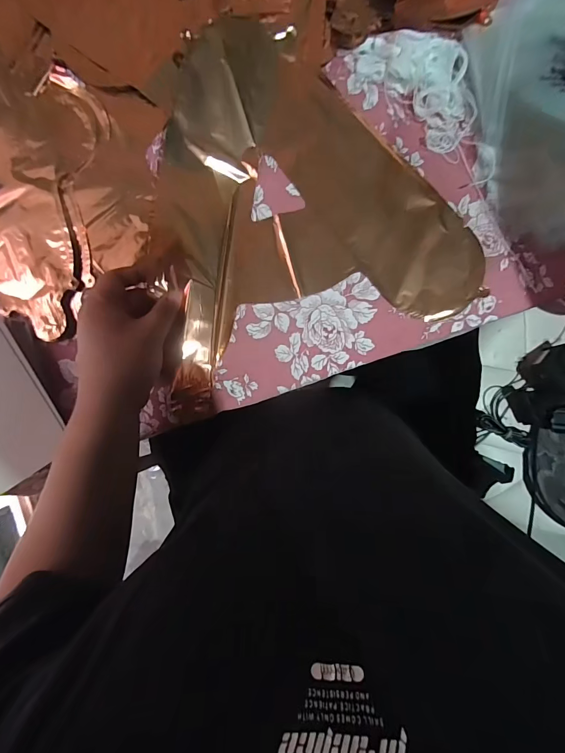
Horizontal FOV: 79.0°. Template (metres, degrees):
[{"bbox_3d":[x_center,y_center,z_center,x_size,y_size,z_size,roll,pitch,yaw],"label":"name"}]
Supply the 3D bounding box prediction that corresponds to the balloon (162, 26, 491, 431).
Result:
[{"bbox_3d":[-0.007,-0.185,0.372,0.353,0.048,0.351,-23,90,4],"label":"balloon"}]

